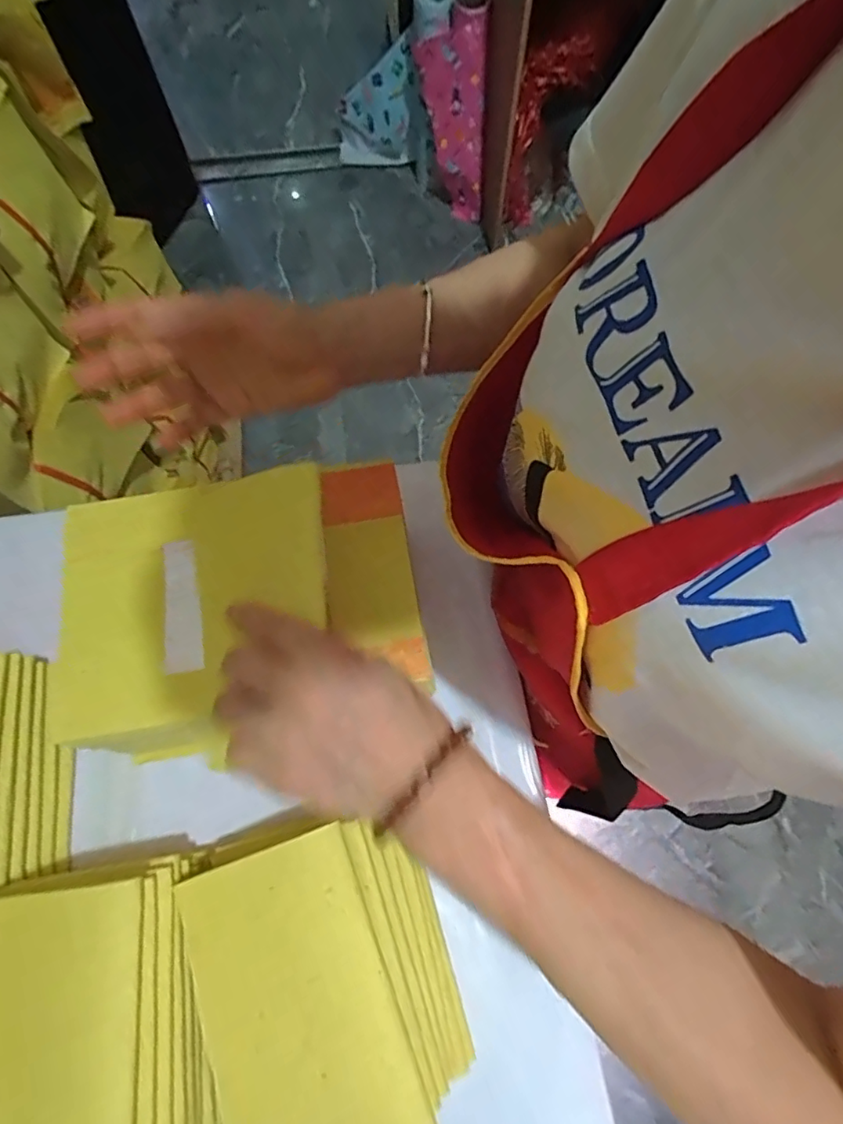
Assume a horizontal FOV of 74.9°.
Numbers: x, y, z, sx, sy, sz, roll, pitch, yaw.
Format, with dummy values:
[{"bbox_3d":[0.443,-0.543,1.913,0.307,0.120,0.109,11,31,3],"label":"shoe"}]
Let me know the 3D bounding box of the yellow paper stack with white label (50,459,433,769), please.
[{"bbox_3d":[-0.119,0.025,0.351,0.227,0.021,0.169,-10,71,-3],"label":"yellow paper stack with white label"}]

